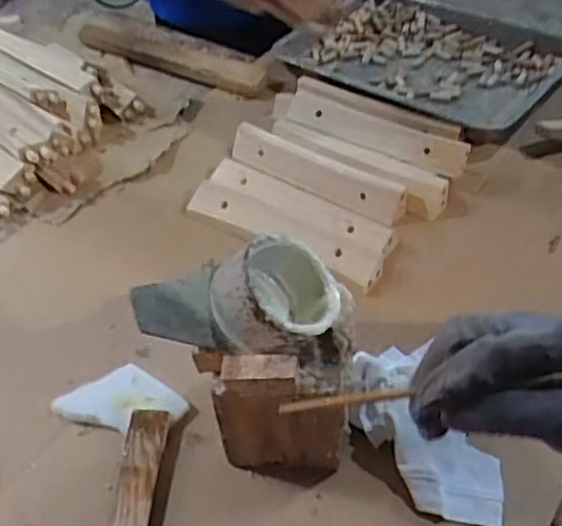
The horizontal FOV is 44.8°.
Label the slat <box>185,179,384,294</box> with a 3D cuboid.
[{"bbox_3d":[0.001,-0.037,0.785,0.247,0.017,0.051,24,51,24],"label":"slat"}]

